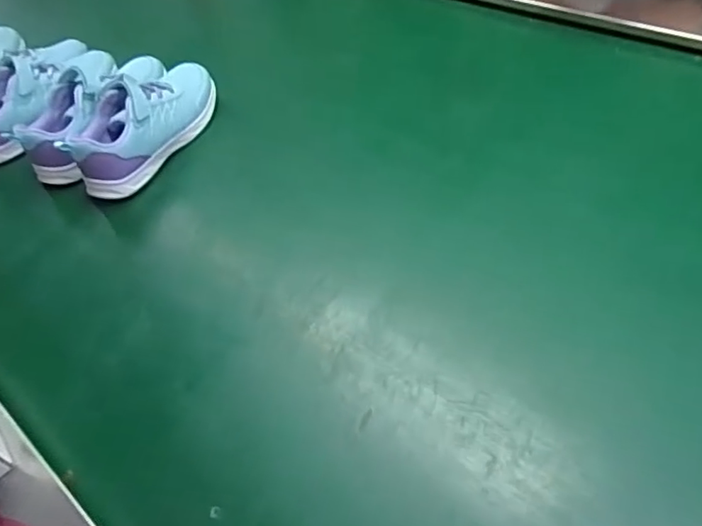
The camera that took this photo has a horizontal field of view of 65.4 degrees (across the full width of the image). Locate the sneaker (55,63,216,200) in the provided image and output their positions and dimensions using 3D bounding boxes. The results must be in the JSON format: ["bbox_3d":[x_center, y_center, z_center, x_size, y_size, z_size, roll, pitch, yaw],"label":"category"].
[{"bbox_3d":[-0.255,-0.177,0.675,0.090,0.081,0.218,22,59,25],"label":"sneaker"}]

